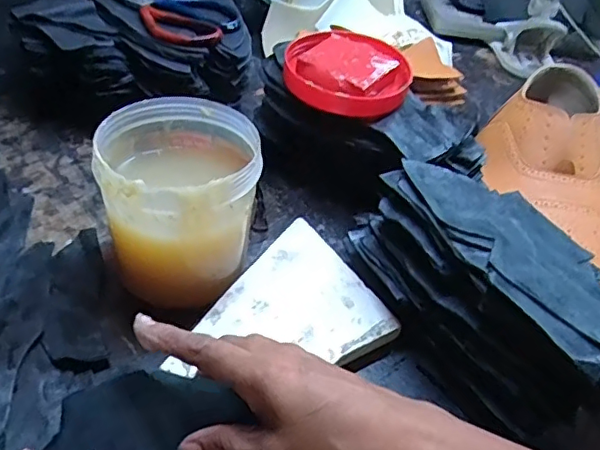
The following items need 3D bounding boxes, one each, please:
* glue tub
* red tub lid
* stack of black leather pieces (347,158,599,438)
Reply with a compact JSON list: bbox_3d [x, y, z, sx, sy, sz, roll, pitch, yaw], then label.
[{"bbox_3d":[-0.093,-0.018,0.455,0.110,0.121,0.120,-3,42,-11],"label":"glue tub"},{"bbox_3d":[0.045,-0.145,0.540,0.110,0.034,0.108,22,44,17],"label":"red tub lid"},{"bbox_3d":[0.139,0.040,0.426,0.108,0.086,0.213,-23,49,-29],"label":"stack of black leather pieces"}]

